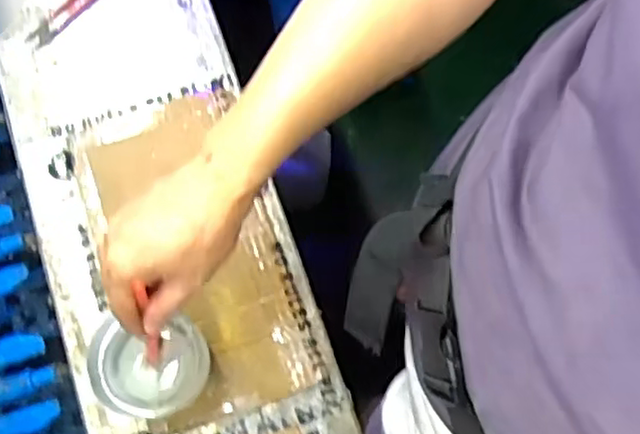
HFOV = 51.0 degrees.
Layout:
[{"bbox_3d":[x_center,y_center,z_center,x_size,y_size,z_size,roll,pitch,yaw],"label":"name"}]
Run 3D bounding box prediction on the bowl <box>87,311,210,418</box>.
[{"bbox_3d":[-0.148,0.131,0.590,0.093,0.076,0.080,-3,77,-1],"label":"bowl"}]

